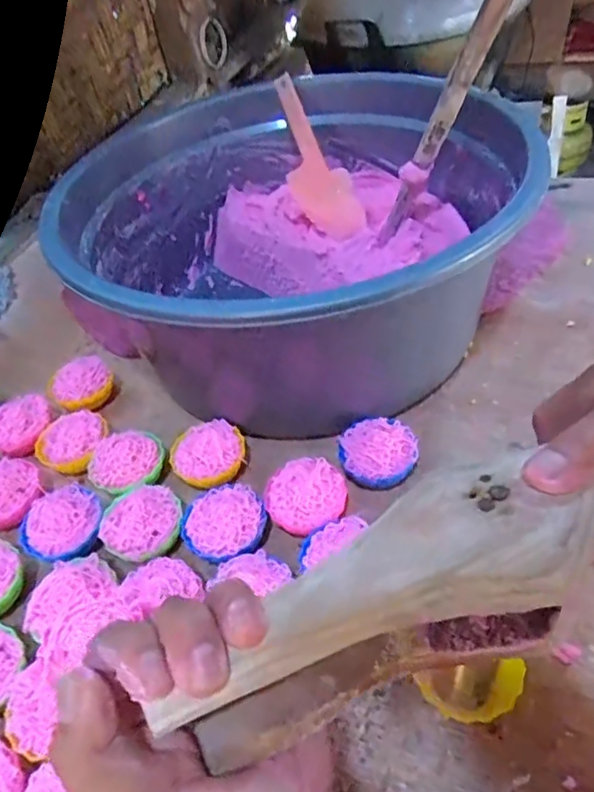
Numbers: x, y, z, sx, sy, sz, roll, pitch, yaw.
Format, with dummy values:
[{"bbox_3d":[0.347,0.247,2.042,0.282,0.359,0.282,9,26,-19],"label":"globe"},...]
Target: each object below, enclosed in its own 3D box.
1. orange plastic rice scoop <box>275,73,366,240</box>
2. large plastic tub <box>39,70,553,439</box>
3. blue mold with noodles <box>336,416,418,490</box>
[{"bbox_3d":[0.012,-0.242,0.570,0.052,0.024,0.217,-15,69,-7],"label":"orange plastic rice scoop"},{"bbox_3d":[-0.003,-0.149,0.533,0.369,0.167,0.402,-6,47,6],"label":"large plastic tub"},{"bbox_3d":[0.065,0.045,0.457,0.060,0.032,0.061,-6,47,6],"label":"blue mold with noodles"}]

